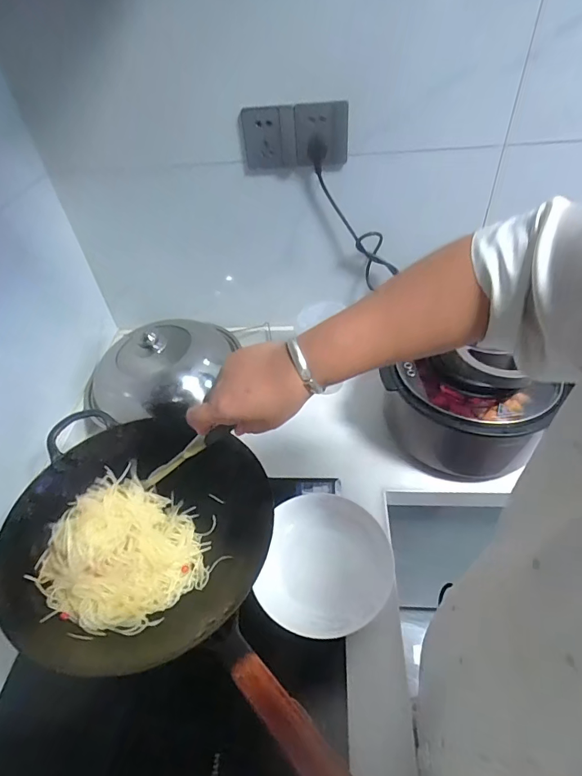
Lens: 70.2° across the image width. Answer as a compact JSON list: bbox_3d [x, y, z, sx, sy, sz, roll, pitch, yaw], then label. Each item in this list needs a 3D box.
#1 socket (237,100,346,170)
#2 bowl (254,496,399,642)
[{"bbox_3d":[0.003,-0.424,0.694,0.181,0.111,0.042,8,54,8],"label":"socket"},{"bbox_3d":[0.051,0.255,0.600,0.181,0.043,0.189,-4,42,4],"label":"bowl"}]

